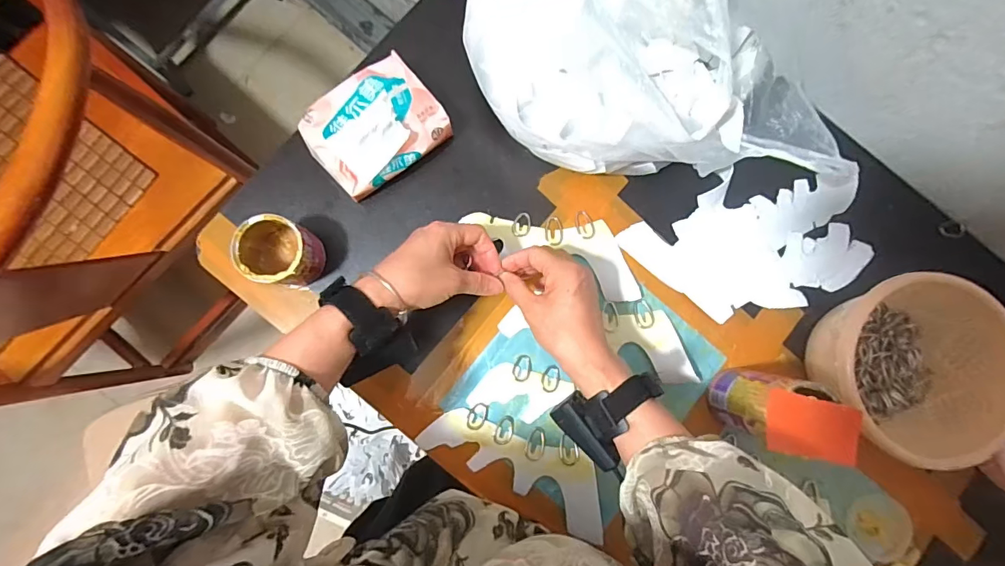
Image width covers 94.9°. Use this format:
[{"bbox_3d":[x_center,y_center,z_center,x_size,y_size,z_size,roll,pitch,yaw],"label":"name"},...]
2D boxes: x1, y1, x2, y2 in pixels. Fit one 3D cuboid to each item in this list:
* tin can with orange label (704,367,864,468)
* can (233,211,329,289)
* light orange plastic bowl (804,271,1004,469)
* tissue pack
[{"bbox_3d":[0.264,0.122,0.450,0.074,0.119,0.065,11,84,-2],"label":"tin can with orange label"},{"bbox_3d":[-0.223,-0.031,0.468,0.071,0.075,0.062,31,83,0],"label":"can"},{"bbox_3d":[0.402,0.082,0.468,0.163,0.095,0.167,0,84,-3],"label":"light orange plastic bowl"},{"bbox_3d":[-0.134,-0.162,0.487,0.130,0.067,0.100,-39,88,-6],"label":"tissue pack"}]

